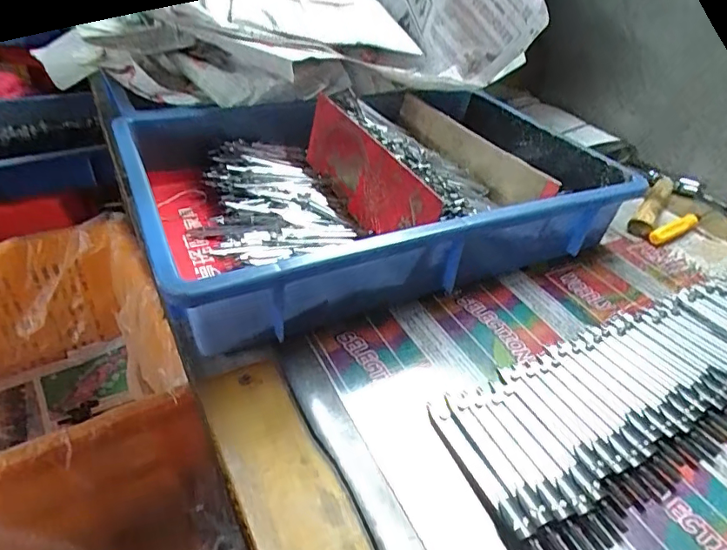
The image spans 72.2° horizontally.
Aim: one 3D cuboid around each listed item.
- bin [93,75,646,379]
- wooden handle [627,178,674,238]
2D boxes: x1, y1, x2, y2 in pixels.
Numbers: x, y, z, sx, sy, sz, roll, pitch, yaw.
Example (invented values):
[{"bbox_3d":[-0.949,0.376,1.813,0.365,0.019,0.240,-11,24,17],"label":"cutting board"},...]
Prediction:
[{"bbox_3d":[0.003,-0.094,0.495,0.414,0.089,0.304,-15,42,-23],"label":"bin"},{"bbox_3d":[0.330,-0.079,0.569,0.022,0.018,0.137,27,43,26],"label":"wooden handle"}]

